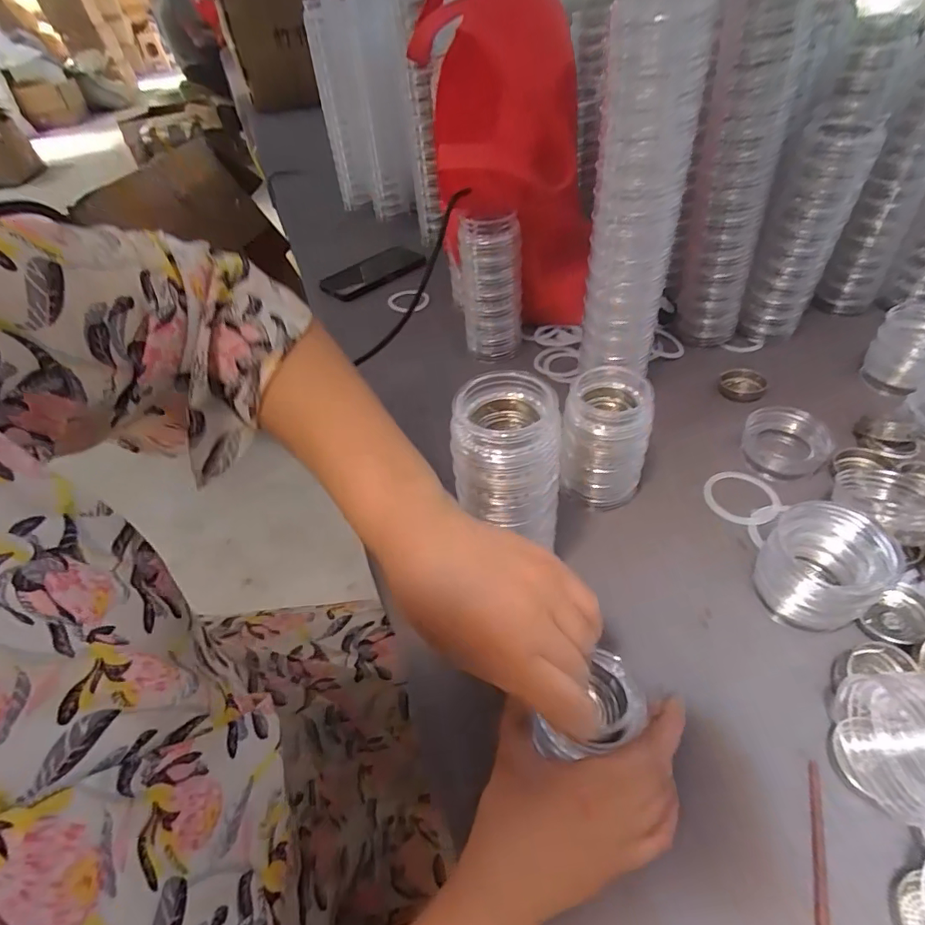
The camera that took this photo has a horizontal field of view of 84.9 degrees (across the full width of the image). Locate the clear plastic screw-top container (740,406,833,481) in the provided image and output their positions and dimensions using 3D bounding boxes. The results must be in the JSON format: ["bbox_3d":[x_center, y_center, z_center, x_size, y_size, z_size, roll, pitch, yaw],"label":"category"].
[{"bbox_3d":[0.294,-0.020,0.461,0.058,0.037,0.062,2,46,8],"label":"clear plastic screw-top container"}]

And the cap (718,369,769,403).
[{"bbox_3d":[0.298,-0.081,0.538,0.045,0.015,0.045,-3,46,3],"label":"cap"}]

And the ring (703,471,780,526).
[{"bbox_3d":[0.241,0.026,0.438,0.057,0.007,0.063,12,48,17],"label":"ring"}]

